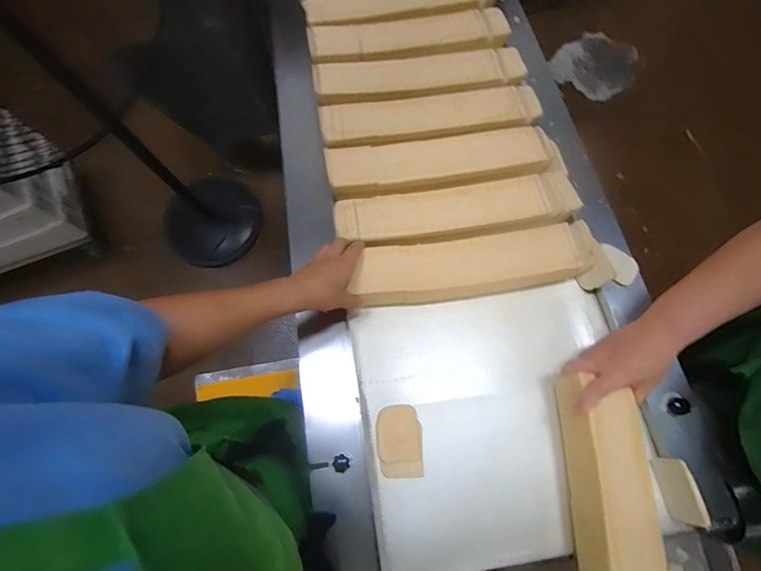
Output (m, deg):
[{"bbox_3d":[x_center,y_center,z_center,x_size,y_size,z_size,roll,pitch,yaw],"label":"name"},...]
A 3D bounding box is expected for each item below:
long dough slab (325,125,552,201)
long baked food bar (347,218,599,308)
[{"bbox_3d":[0.099,-0.201,0.636,0.363,0.022,0.097,-5,77,-3],"label":"long dough slab"},{"bbox_3d":[0.144,-0.029,0.594,0.359,0.042,0.092,-9,77,-2],"label":"long baked food bar"}]

